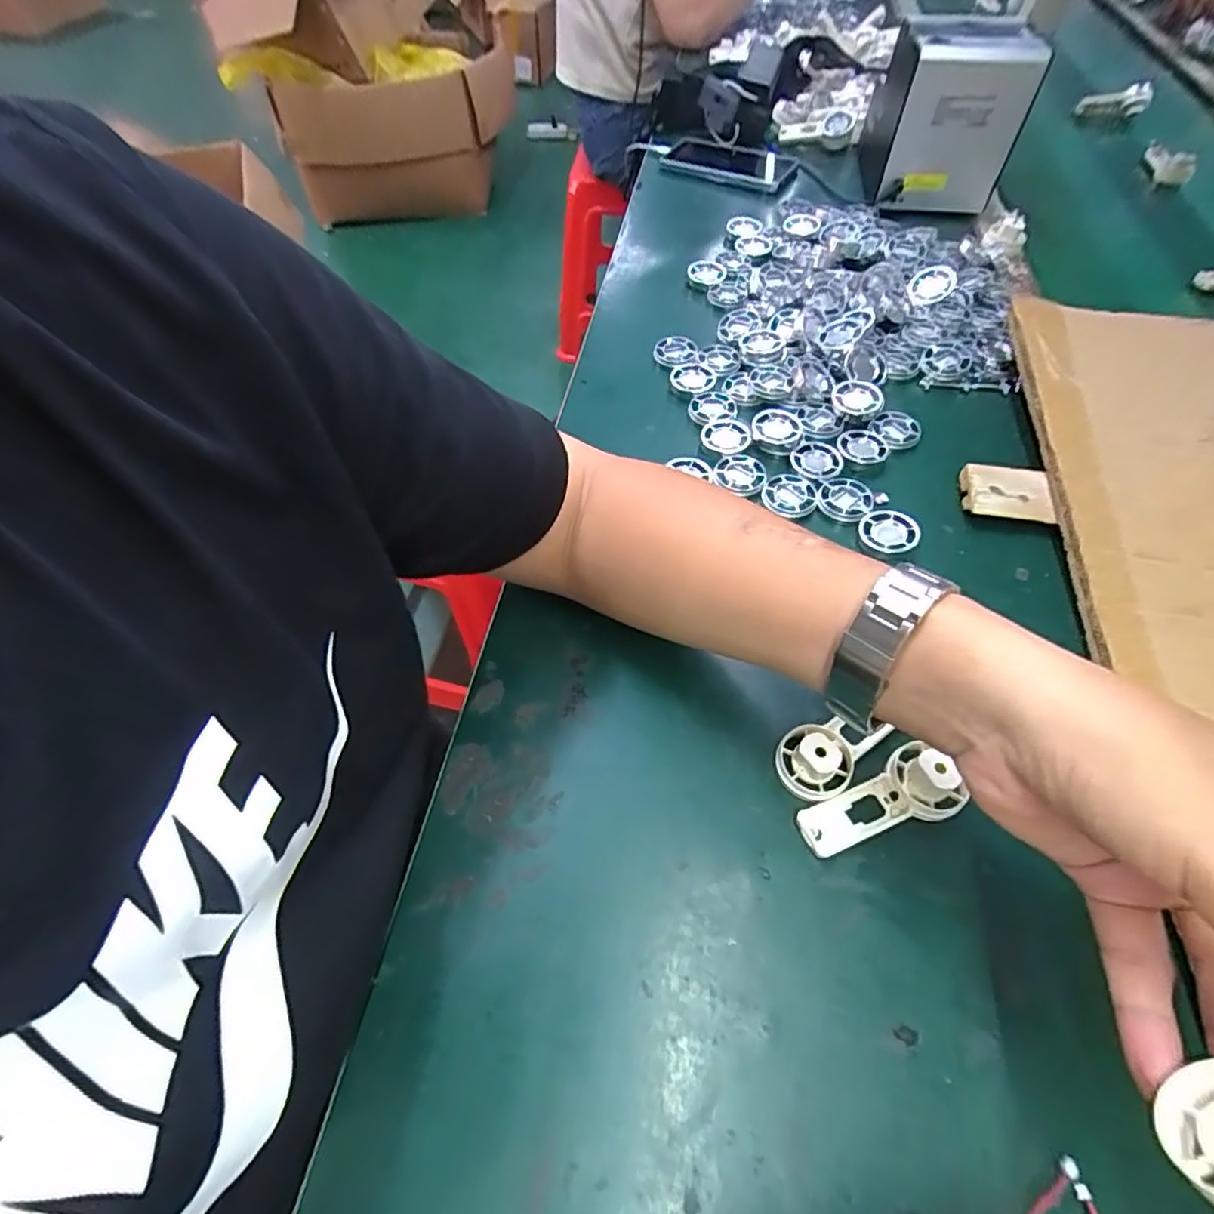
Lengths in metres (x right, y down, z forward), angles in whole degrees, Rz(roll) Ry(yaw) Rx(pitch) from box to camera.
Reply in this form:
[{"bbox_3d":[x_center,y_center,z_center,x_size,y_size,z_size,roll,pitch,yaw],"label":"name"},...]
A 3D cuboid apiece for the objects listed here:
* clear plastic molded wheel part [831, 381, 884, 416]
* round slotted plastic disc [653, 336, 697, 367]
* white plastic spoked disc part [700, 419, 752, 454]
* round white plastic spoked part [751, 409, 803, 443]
[{"bbox_3d":[0.204,-0.171,0.490,0.033,0.012,0.038,-33,59,-17],"label":"clear plastic molded wheel part"},{"bbox_3d":[0.061,-0.230,0.540,0.037,0.007,0.040,0,56,-1],"label":"round slotted plastic disc"},{"bbox_3d":[0.094,-0.138,0.476,0.038,0.008,0.037,7,57,4],"label":"white plastic spoked disc part"},{"bbox_3d":[0.135,-0.143,0.478,0.038,0.007,0.036,0,56,-1],"label":"round white plastic spoked part"}]

